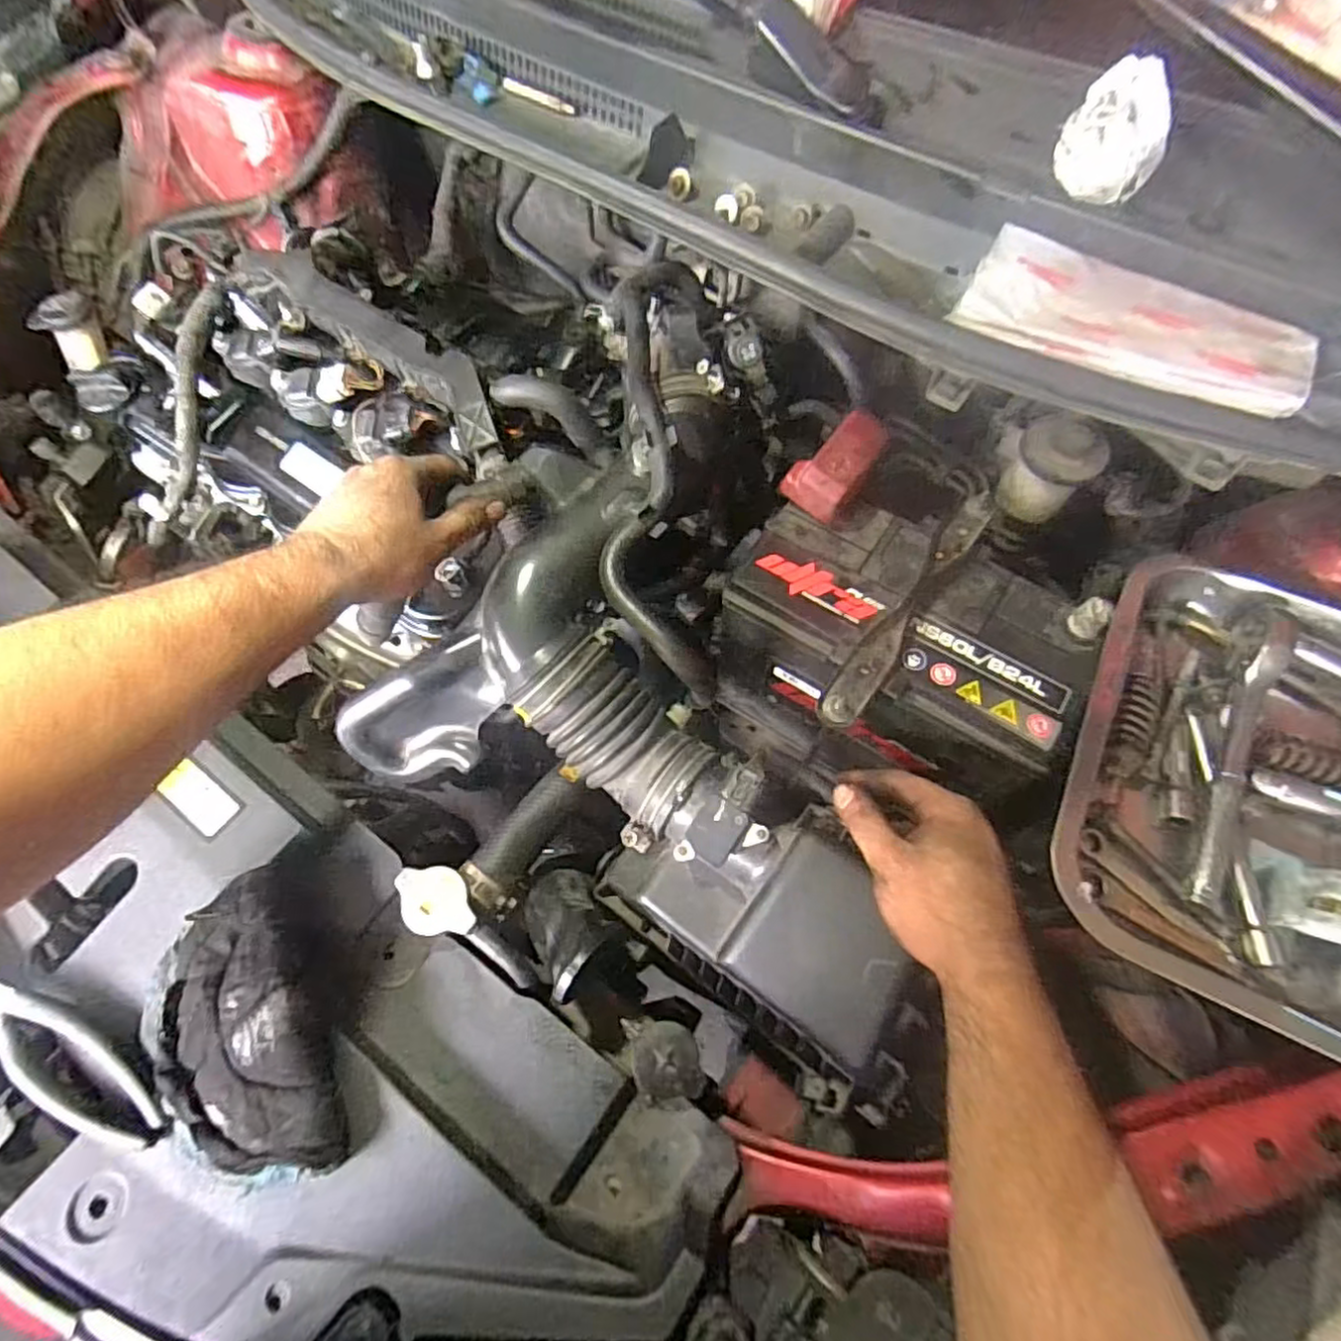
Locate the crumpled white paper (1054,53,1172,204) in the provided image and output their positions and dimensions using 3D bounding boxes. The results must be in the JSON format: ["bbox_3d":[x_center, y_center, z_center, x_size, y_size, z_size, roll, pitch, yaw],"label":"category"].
[{"bbox_3d":[0.252,-0.308,0.386,0.051,0.044,0.065,21,64,9],"label":"crumpled white paper"}]

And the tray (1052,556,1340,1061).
[{"bbox_3d":[0.320,0.058,0.369,0.192,0.041,0.252,25,65,11],"label":"tray"}]

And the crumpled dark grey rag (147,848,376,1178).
[{"bbox_3d":[-0.259,0.204,0.419,0.123,0.027,0.178,-6,63,-4],"label":"crumpled dark grey rag"}]

